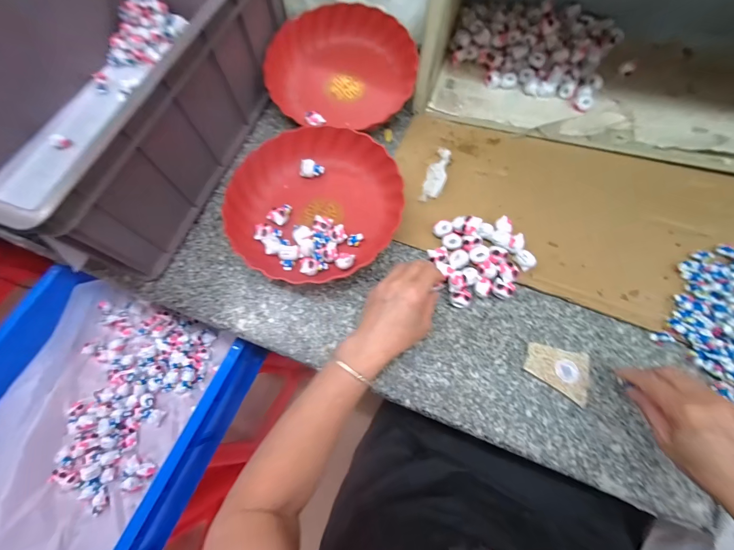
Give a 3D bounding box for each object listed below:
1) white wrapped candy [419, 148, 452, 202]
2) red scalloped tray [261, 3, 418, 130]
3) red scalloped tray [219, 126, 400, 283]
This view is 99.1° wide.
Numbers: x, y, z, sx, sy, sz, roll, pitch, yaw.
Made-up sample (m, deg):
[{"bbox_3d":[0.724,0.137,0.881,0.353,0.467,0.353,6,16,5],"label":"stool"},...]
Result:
[{"bbox_3d":[0.105,-0.151,0.470,0.029,0.020,0.090,16,73,8],"label":"white wrapped candy"},{"bbox_3d":[-0.042,-0.349,0.527,0.241,0.055,0.217,9,72,6],"label":"red scalloped tray"},{"bbox_3d":[-0.080,-0.104,0.450,0.238,0.045,0.242,43,78,15],"label":"red scalloped tray"}]

